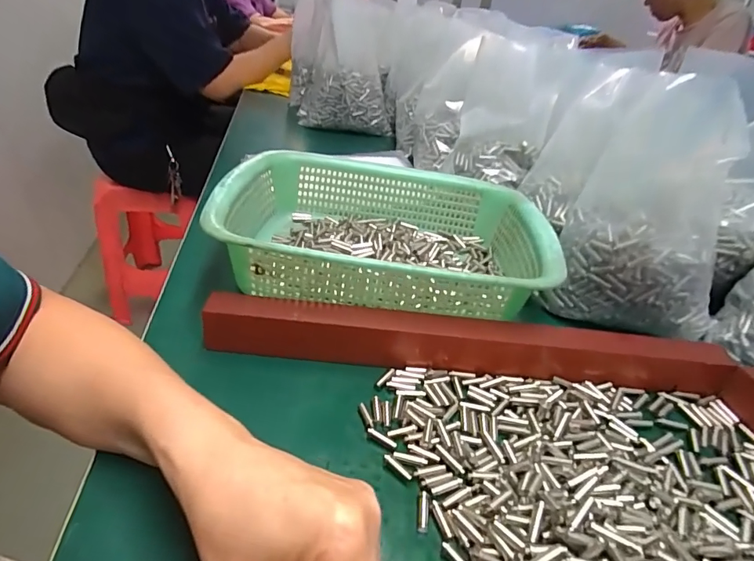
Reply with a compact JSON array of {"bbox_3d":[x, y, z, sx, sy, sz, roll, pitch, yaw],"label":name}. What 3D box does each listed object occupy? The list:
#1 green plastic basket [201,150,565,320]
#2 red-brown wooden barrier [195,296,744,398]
[{"bbox_3d":[0.008,-0.048,0.443,0.291,0.080,0.228,7,33,1],"label":"green plastic basket"},{"bbox_3d":[0.067,0.048,0.347,0.384,0.038,0.029,6,33,0],"label":"red-brown wooden barrier"}]

